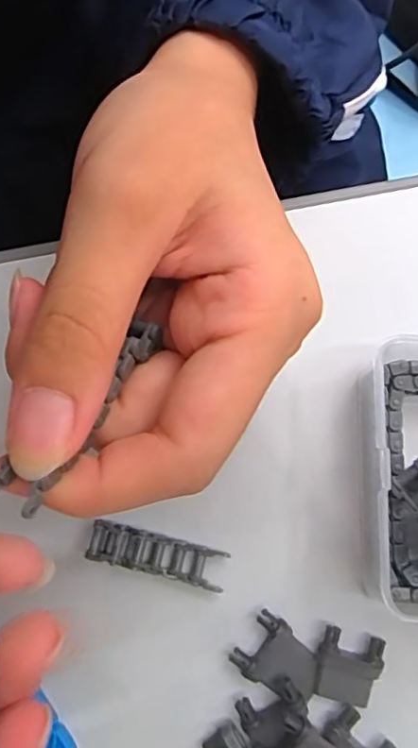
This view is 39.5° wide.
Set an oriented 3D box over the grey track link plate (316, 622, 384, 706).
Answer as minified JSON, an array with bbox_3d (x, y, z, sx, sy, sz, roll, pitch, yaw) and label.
[{"bbox_3d":[0.039,0.082,0.163,0.017,0.004,0.018,15,77,4],"label":"grey track link plate"}]

